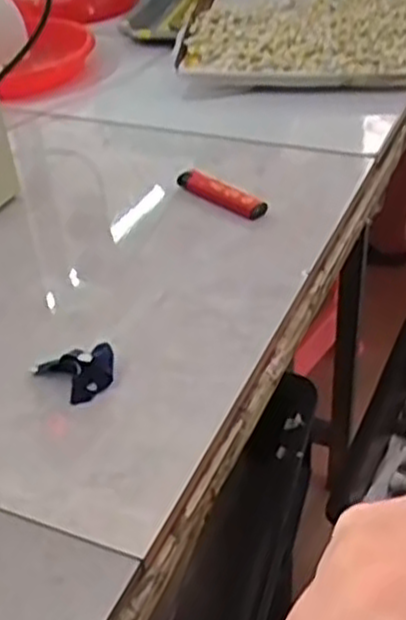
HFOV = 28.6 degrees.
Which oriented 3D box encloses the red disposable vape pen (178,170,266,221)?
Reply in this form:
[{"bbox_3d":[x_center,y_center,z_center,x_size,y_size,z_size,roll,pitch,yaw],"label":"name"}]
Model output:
[{"bbox_3d":[0.013,-0.088,0.601,0.078,0.014,0.017,28,48,36],"label":"red disposable vape pen"}]

